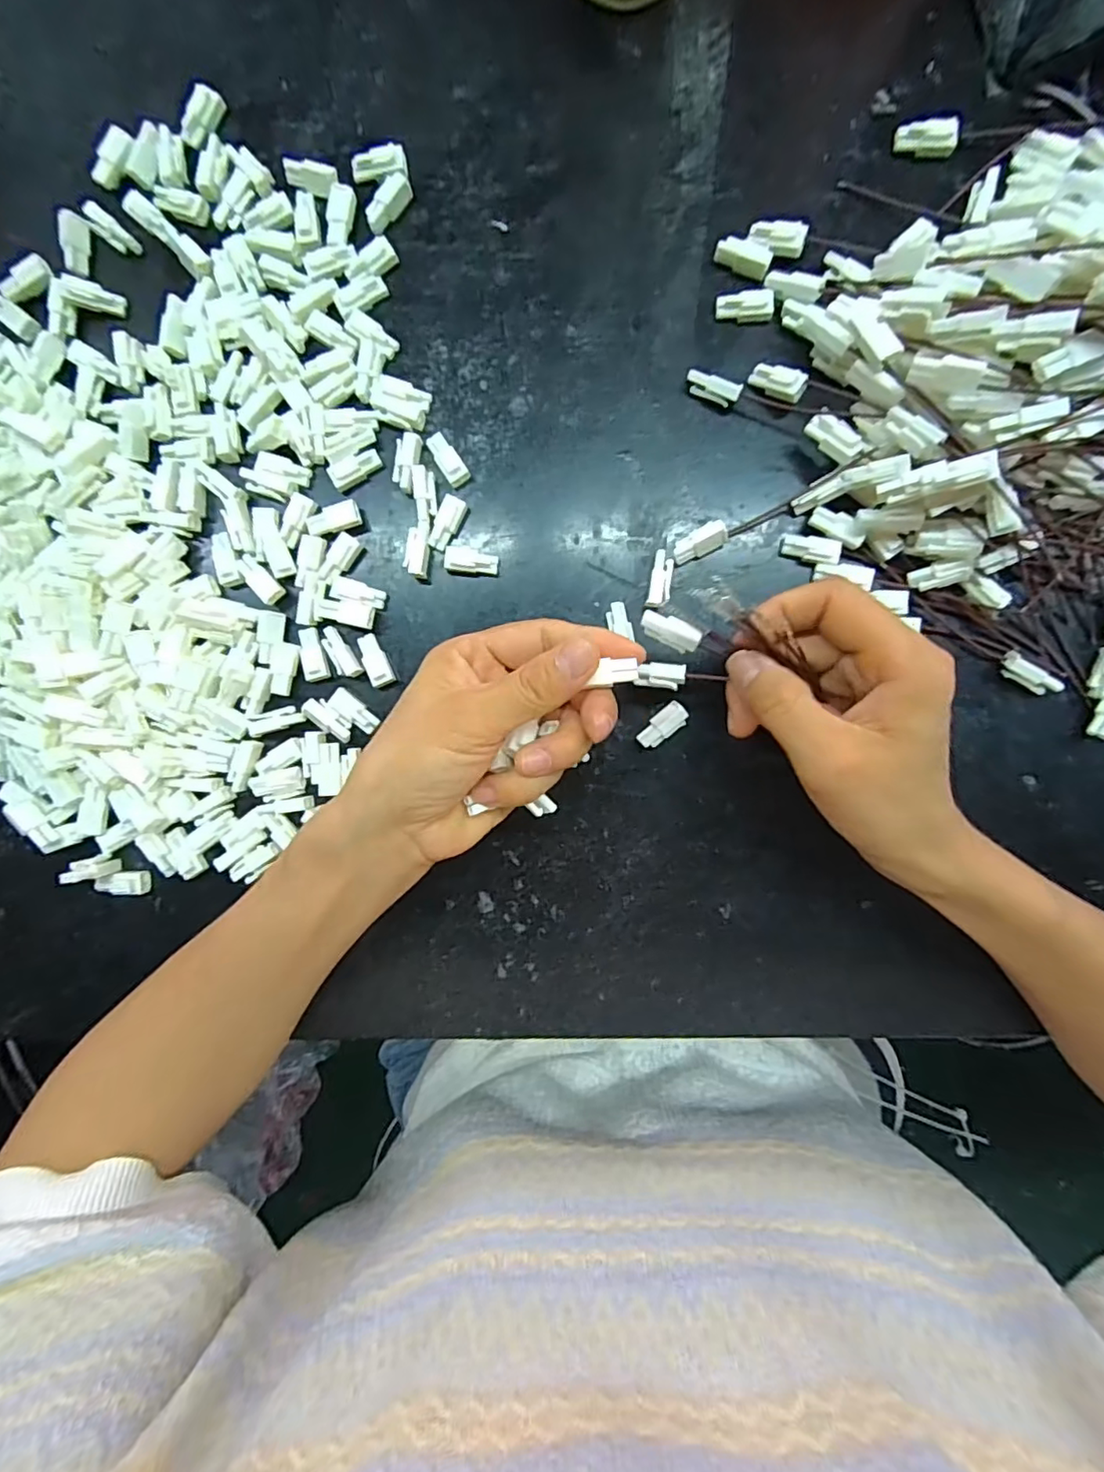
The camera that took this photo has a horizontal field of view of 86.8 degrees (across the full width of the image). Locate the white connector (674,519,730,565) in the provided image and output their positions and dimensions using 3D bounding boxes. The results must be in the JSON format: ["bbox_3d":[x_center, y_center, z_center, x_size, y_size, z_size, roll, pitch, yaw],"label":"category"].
[{"bbox_3d":[0.068,-0.090,0.271,0.025,0.011,0.012,-23,90,3],"label":"white connector"}]

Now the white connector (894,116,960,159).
[{"bbox_3d":[0.168,-0.269,0.262,0.025,0.009,0.010,4,92,3],"label":"white connector"}]

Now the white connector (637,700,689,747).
[{"bbox_3d":[0.052,-0.005,0.274,0.025,0.009,0.012,-37,89,3],"label":"white connector"}]

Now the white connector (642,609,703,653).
[{"bbox_3d":[0.049,-0.043,0.242,0.025,0.004,0.011,30,93,1],"label":"white connector"}]

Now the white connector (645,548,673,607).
[{"bbox_3d":[0.051,-0.072,0.273,0.010,0.009,0.027,11,92,3],"label":"white connector"}]

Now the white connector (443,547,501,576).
[{"bbox_3d":[-0.038,-0.083,0.278,0.025,0.008,0.011,7,92,3],"label":"white connector"}]

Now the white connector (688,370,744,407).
[{"bbox_3d":[0.074,-0.161,0.270,0.025,0.010,0.009,26,93,2],"label":"white connector"}]

